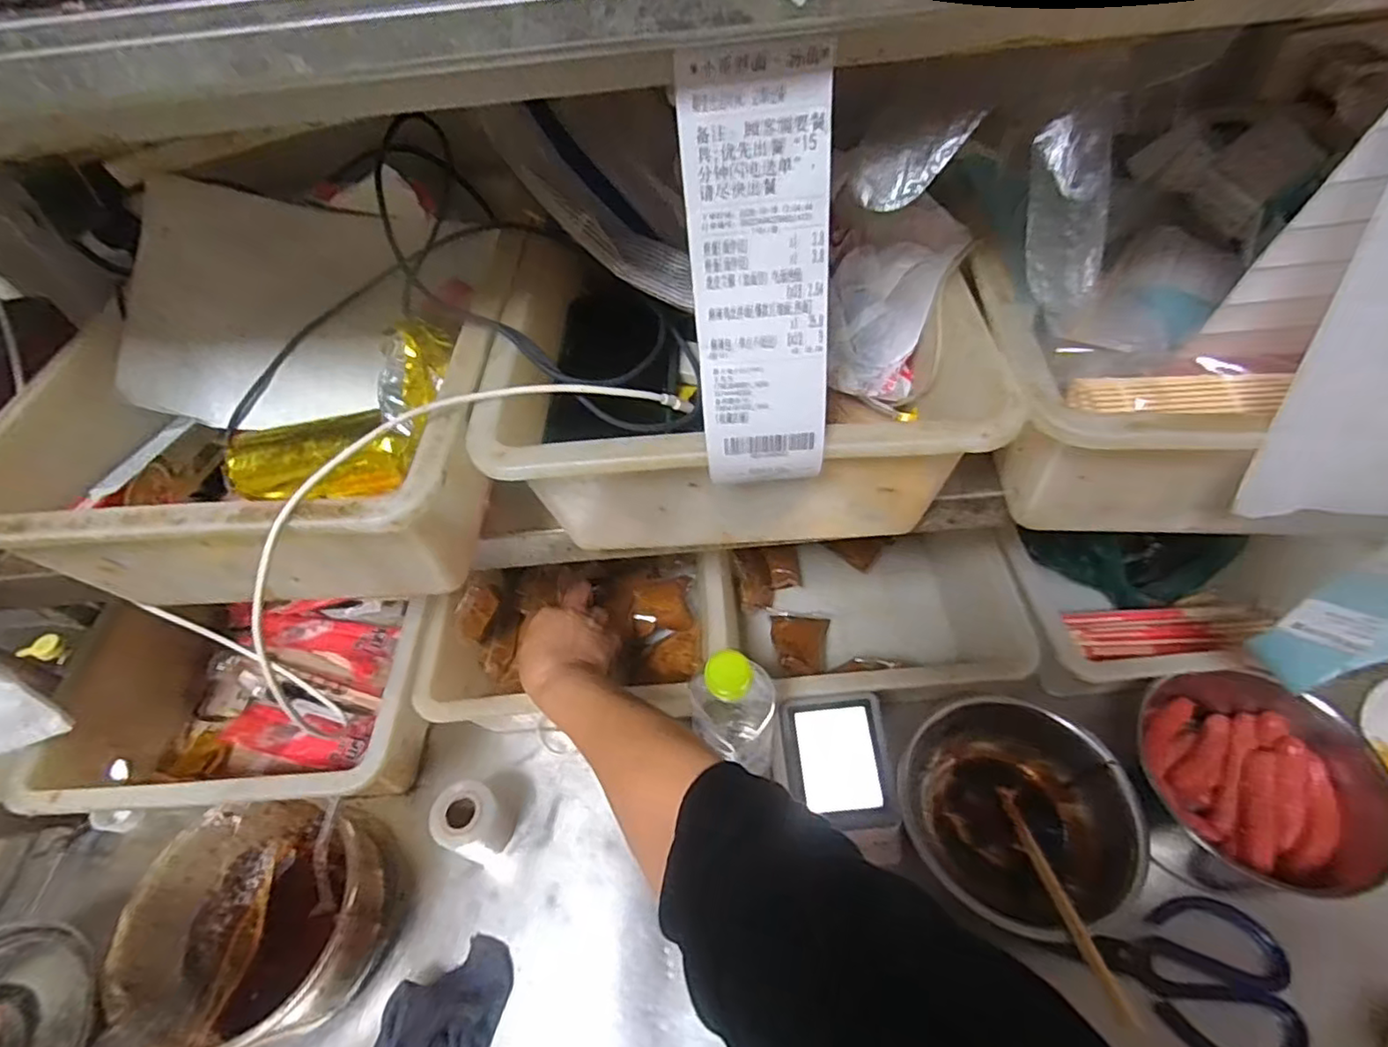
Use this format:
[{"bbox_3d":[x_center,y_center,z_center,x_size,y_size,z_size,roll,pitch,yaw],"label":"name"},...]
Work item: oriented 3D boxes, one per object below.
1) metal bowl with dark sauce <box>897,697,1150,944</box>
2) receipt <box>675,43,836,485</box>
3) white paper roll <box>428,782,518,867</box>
[{"bbox_3d":[0.264,0.241,0.538,0.178,0.066,0.180,-3,52,3],"label":"metal bowl with dark sauce"},{"bbox_3d":[0.028,-0.091,0.266,0.053,0.171,0.009,-3,33,5],"label":"receipt"},{"bbox_3d":[-0.194,0.267,0.567,0.053,0.072,0.056,24,58,22],"label":"white paper roll"}]

